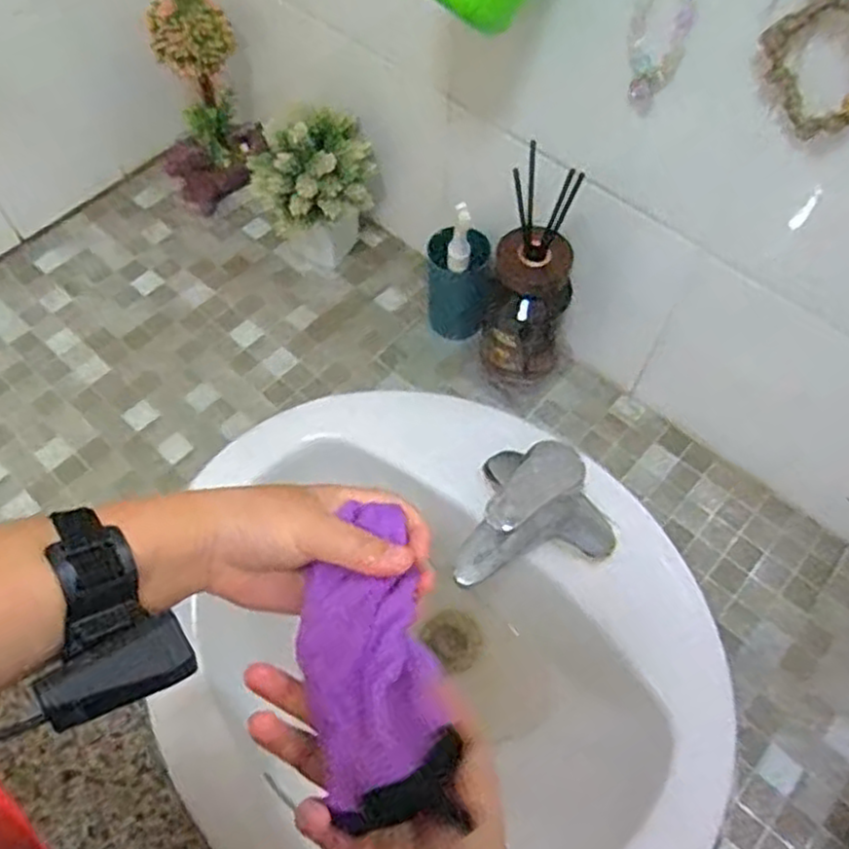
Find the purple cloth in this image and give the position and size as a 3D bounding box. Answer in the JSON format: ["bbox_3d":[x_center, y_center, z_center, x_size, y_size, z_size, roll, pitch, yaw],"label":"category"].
[{"bbox_3d":[-0.029,0.116,0.372,0.064,0.033,0.155,-11,56,-6],"label":"purple cloth"}]

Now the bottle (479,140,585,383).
[{"bbox_3d":[0.090,-0.108,0.634,0.071,0.216,0.071,14,61,8],"label":"bottle"}]

